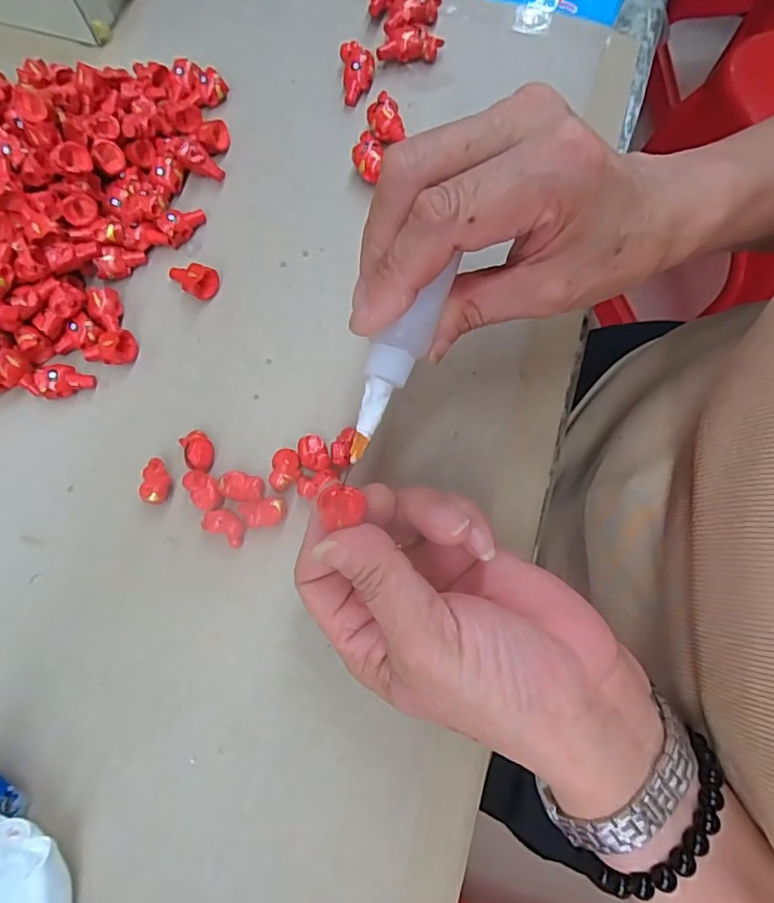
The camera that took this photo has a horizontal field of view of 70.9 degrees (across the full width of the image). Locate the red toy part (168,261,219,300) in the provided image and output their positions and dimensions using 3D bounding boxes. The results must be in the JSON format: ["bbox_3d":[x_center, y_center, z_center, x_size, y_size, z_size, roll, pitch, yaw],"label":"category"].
[{"bbox_3d":[-0.103,-0.090,0.286,0.027,0.013,0.015,10,77,3],"label":"red toy part"}]

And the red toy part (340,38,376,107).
[{"bbox_3d":[-0.017,-0.221,0.314,0.019,0.015,0.034,-5,76,-1],"label":"red toy part"}]

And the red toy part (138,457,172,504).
[{"bbox_3d":[-0.110,0.015,0.263,0.014,0.013,0.021,2,76,1],"label":"red toy part"}]

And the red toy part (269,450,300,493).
[{"bbox_3d":[-0.049,0.009,0.261,0.014,0.008,0.022,8,77,2],"label":"red toy part"}]

